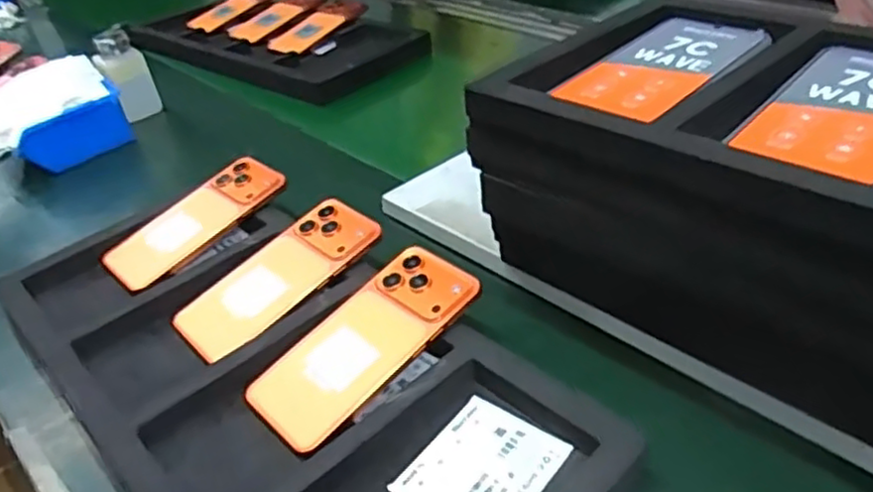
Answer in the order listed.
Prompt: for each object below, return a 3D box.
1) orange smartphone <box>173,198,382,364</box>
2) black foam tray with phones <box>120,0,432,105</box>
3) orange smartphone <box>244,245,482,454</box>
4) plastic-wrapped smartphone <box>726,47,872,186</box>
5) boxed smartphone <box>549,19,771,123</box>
[{"bbox_3d":[-0.124,0.023,0.542,0.162,0.013,0.081,-42,47,-21],"label":"orange smartphone"},{"bbox_3d":[-0.239,-0.322,1.061,0.467,0.048,0.255,22,44,33],"label":"black foam tray with phones"},{"bbox_3d":[-0.049,0.064,0.472,0.163,0.008,0.078,-41,48,-21],"label":"orange smartphone"},{"bbox_3d":[0.228,-0.077,0.380,0.077,0.010,0.150,25,46,36],"label":"plastic-wrapped smartphone"},{"bbox_3d":[0.154,-0.120,0.456,0.080,0.012,0.153,27,47,38],"label":"boxed smartphone"}]

